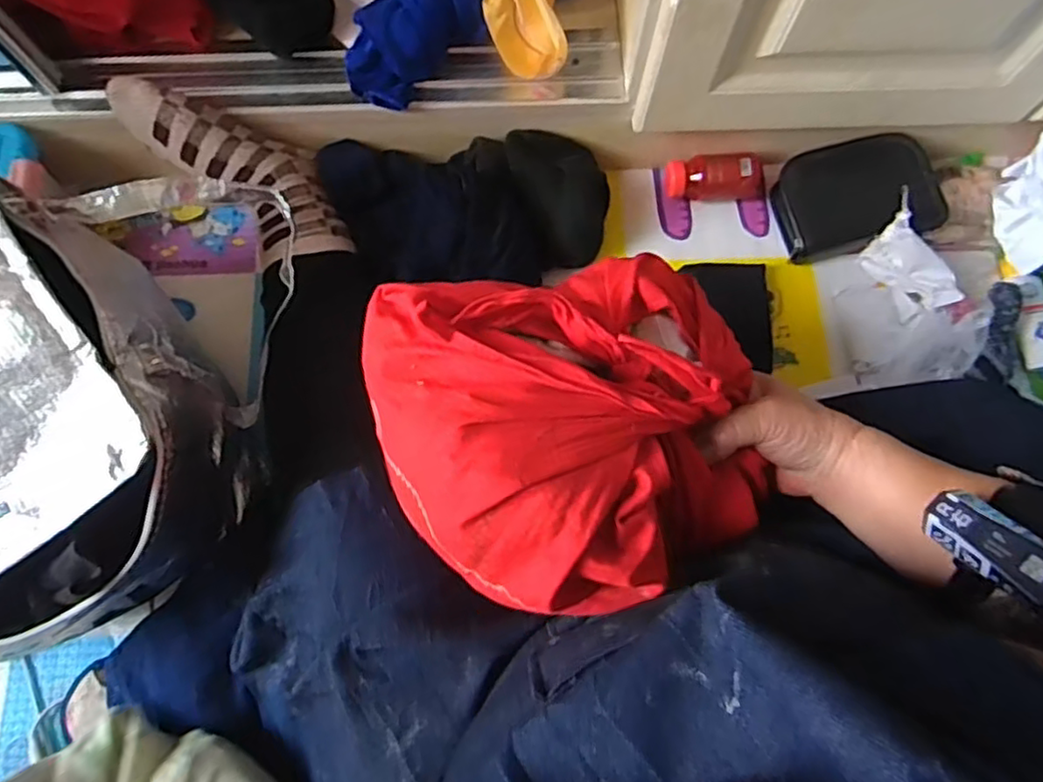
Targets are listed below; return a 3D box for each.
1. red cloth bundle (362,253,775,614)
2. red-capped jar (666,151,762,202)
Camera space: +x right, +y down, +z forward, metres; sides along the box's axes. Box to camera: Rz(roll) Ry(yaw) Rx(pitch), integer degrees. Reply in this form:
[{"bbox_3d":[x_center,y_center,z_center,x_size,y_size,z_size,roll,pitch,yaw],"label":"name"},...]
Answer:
[{"bbox_3d":[0.040,0.020,0.426,0.244,0.103,0.216,-16,75,-5],"label":"red cloth bundle"},{"bbox_3d":[0.211,-0.229,0.711,0.109,0.042,0.045,0,74,0],"label":"red-capped jar"}]

